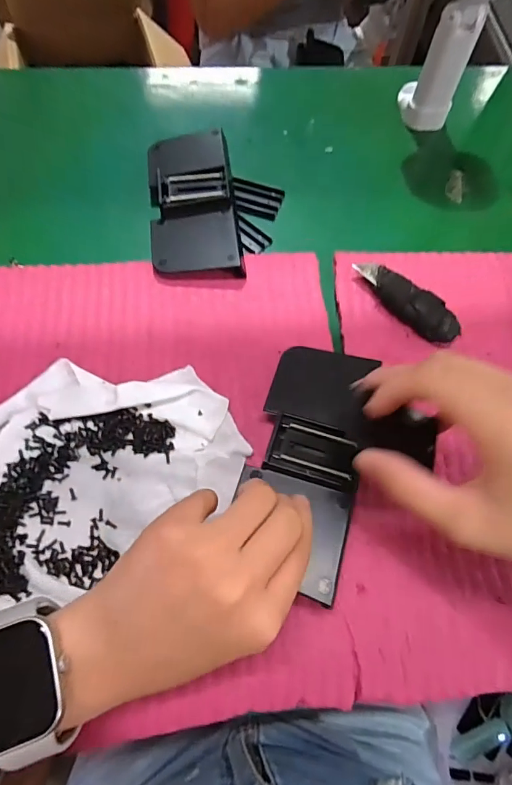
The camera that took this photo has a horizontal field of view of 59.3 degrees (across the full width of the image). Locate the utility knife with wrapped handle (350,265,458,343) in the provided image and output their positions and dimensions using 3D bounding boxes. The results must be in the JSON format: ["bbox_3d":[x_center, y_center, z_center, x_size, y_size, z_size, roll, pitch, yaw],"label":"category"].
[{"bbox_3d":[0.120,-0.074,0.357,0.031,0.024,0.092,-37,73,-17],"label":"utility knife with wrapped handle"}]

